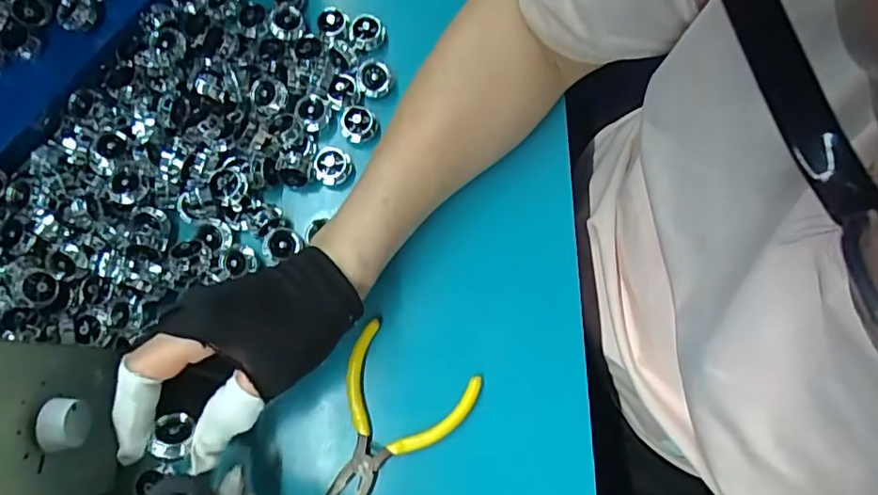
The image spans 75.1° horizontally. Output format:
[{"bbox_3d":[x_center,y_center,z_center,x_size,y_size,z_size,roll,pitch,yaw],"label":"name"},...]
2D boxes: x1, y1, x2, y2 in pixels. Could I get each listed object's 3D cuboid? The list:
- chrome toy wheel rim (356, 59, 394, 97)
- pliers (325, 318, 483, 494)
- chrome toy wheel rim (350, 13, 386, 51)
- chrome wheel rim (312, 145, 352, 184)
[{"bbox_3d":[-0.045,-0.118,0.396,0.024,0.014,0.021,-14,75,-4],"label":"chrome toy wheel rim"},{"bbox_3d":[-0.038,0.115,0.352,0.081,0.018,0.118,31,77,8],"label":"pliers"},{"bbox_3d":[-0.050,-0.152,0.405,0.024,0.017,0.019,-3,75,-1],"label":"chrome toy wheel rim"},{"bbox_3d":[-0.072,-0.056,0.389,0.025,0.021,0.026,3,75,1],"label":"chrome wheel rim"}]

